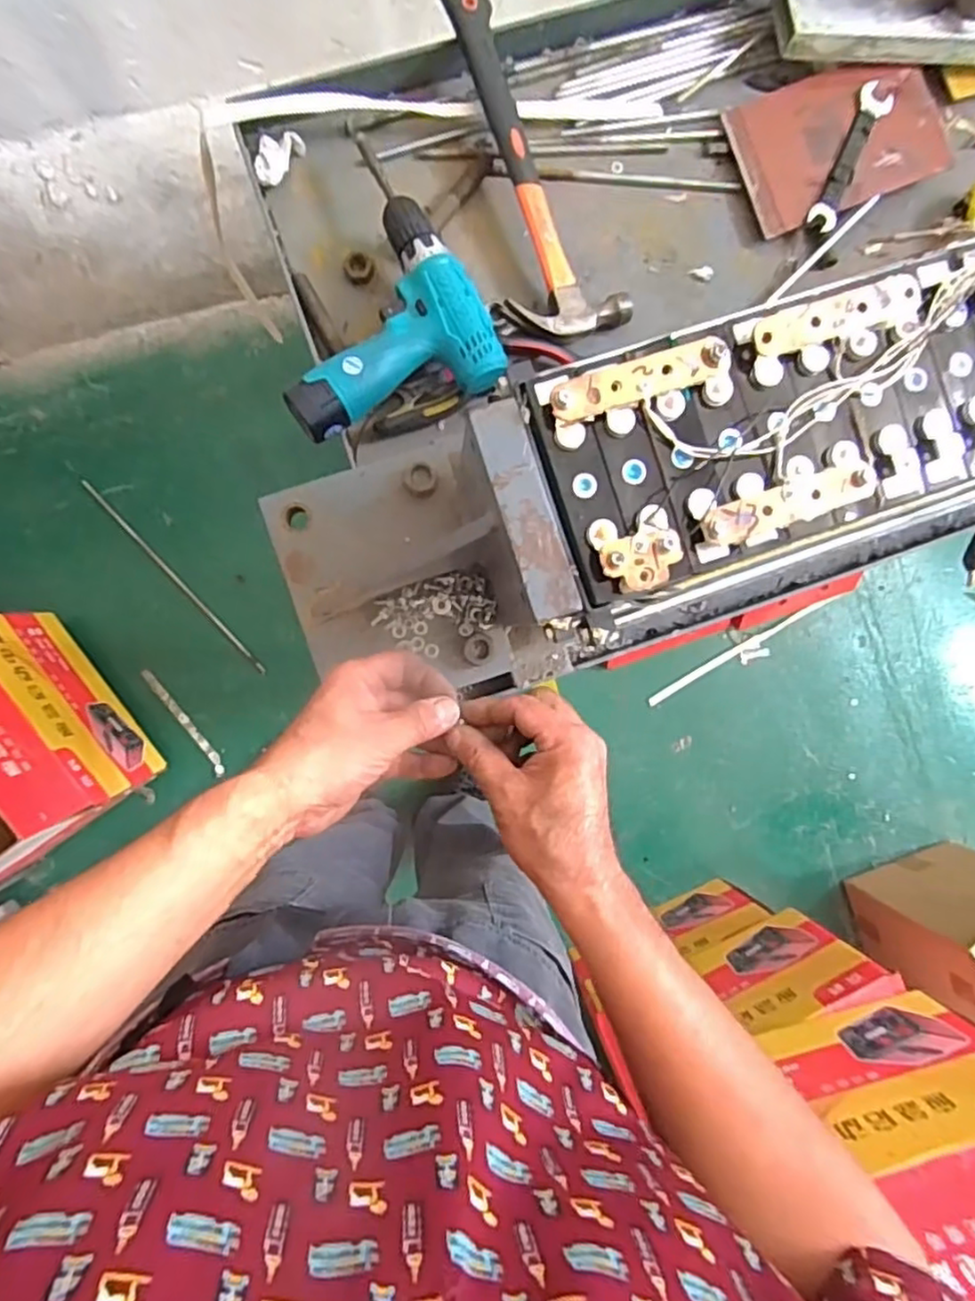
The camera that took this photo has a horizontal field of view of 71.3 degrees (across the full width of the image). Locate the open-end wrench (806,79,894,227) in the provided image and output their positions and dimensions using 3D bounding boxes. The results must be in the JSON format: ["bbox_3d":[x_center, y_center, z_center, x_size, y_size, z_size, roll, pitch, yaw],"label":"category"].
[{"bbox_3d":[0.369,-0.502,0.688,0.031,0.009,0.158,24,88,-6],"label":"open-end wrench"}]

